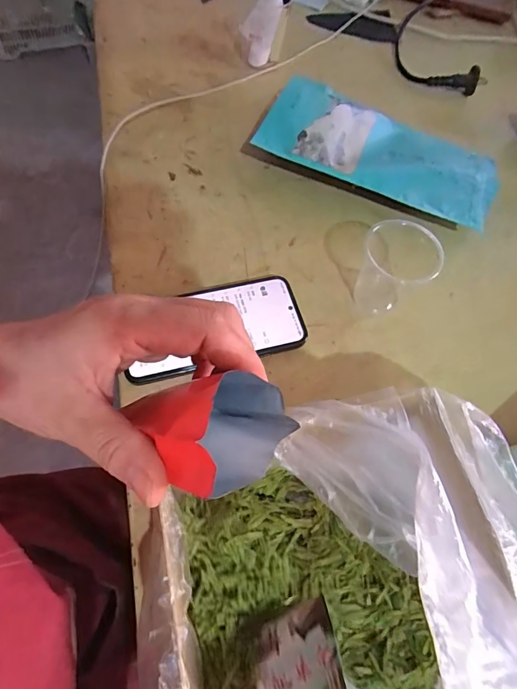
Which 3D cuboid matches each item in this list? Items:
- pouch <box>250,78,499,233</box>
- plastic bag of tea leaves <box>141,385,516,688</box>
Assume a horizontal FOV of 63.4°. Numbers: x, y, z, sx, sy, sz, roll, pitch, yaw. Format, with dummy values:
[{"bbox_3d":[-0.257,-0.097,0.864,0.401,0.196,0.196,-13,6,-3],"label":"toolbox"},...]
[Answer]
[{"bbox_3d":[0.142,-0.221,0.478,0.262,0.047,0.171,23,63,7],"label":"pouch"},{"bbox_3d":[0.050,0.147,0.221,0.209,0.169,0.241,0,63,-6],"label":"plastic bag of tea leaves"}]

